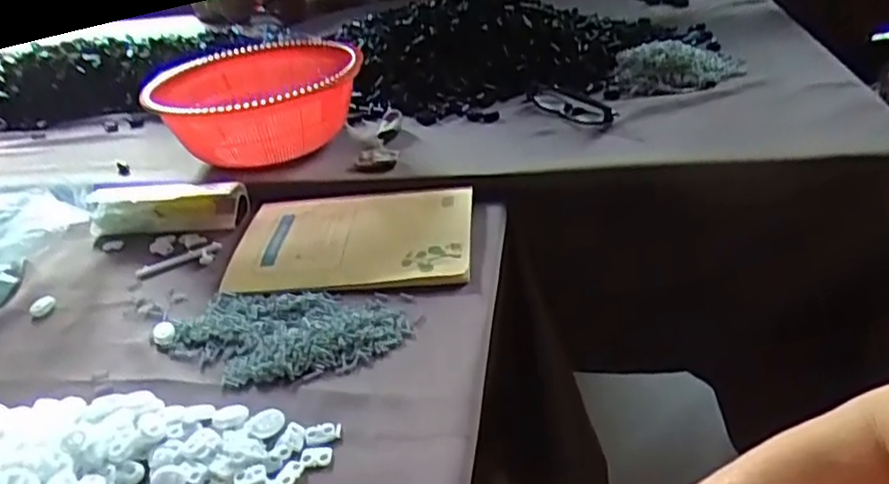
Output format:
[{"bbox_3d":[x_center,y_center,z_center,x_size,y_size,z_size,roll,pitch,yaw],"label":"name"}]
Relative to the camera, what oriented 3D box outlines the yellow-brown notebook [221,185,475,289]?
[{"bbox_3d":[-0.078,-0.005,0.605,0.202,0.014,0.146,-3,31,8],"label":"yellow-brown notebook"}]

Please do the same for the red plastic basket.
[{"bbox_3d":[-0.203,-0.147,0.766,0.219,0.099,0.236,-7,30,0],"label":"red plastic basket"}]

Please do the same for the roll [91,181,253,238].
[{"bbox_3d":[-0.270,-0.034,0.668,0.150,0.040,0.034,-5,30,5],"label":"roll"}]

